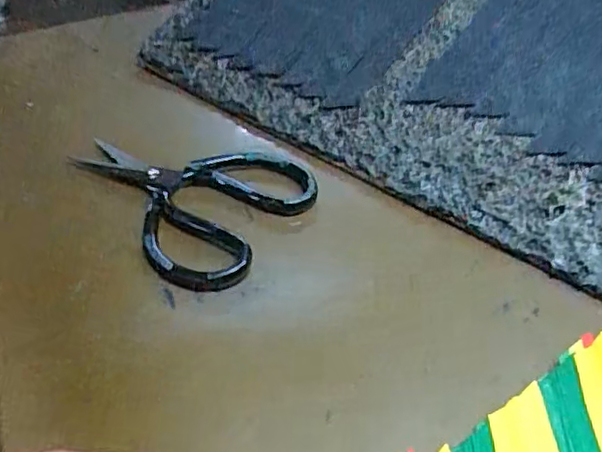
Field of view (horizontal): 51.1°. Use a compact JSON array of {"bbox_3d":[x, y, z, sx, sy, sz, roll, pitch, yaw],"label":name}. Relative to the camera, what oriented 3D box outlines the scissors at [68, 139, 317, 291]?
[{"bbox_3d":[-0.089,-0.027,0.451,0.180,0.010,0.135,23,49,25],"label":"scissors"}]

